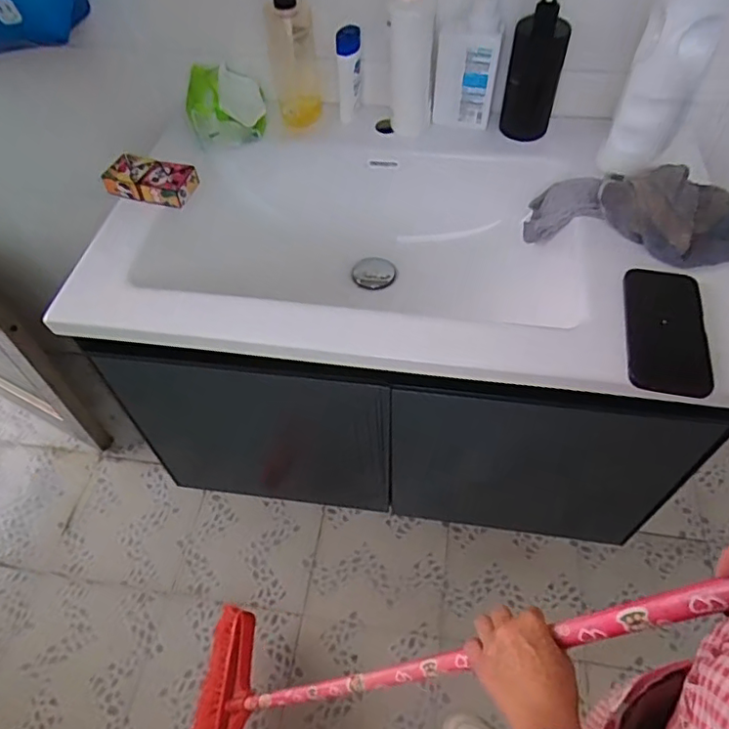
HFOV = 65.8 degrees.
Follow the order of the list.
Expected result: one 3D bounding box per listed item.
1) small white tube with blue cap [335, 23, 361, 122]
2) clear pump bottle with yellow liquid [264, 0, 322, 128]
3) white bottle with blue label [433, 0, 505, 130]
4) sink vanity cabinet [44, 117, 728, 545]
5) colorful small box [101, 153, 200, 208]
[{"bbox_3d":[-0.022,-0.411,0.814,0.033,0.141,0.029,-4,54,-4],"label":"small white tube with blue cap"},{"bbox_3d":[-0.099,-0.446,0.784,0.073,0.216,0.053,-11,54,-9],"label":"clear pump bottle with yellow liquid"},{"bbox_3d":[0.142,-0.411,0.775,0.083,0.166,0.042,8,54,5],"label":"white bottle with blue label"},{"bbox_3d":[0.069,-0.059,0.905,0.788,0.447,0.472,8,54,5],"label":"sink vanity cabinet"},{"bbox_3d":[-0.292,-0.252,0.769,0.116,0.030,0.064,18,55,12],"label":"colorful small box"}]

